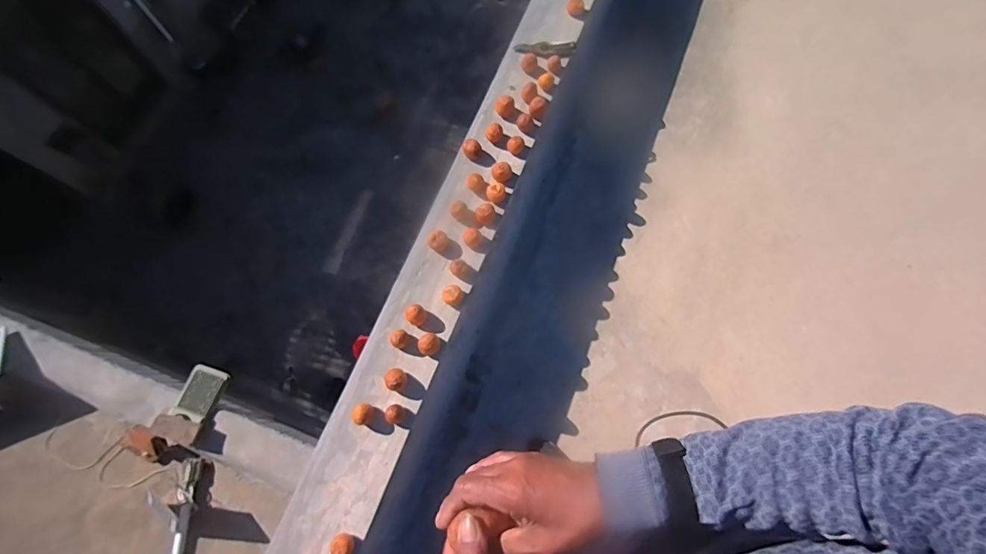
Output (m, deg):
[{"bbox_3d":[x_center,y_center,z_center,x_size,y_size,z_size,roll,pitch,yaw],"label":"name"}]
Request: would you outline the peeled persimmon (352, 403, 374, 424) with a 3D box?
[{"bbox_3d":[-0.314,0.332,1.063,0.045,0.042,0.048,1,74,-3],"label":"peeled persimmon"}]

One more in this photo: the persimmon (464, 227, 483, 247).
[{"bbox_3d":[-0.055,-0.106,1.195,0.049,0.044,0.047,1,74,-3],"label":"persimmon"}]

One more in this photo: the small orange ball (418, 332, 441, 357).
[{"bbox_3d":[-0.162,0.170,1.108,0.053,0.040,0.053,1,74,-3],"label":"small orange ball"}]

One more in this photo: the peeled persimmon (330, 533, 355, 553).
[{"bbox_3d":[-0.337,0.607,0.988,0.054,0.041,0.050,44,77,9],"label":"peeled persimmon"}]

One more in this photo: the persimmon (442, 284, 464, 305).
[{"bbox_3d":[-0.106,0.047,1.148,0.056,0.037,0.049,-25,77,-9],"label":"persimmon"}]

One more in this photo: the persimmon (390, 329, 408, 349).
[{"bbox_3d":[-0.240,0.157,1.114,0.047,0.042,0.047,1,74,-3],"label":"persimmon"}]

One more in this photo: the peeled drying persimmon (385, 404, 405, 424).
[{"bbox_3d":[-0.238,0.334,1.067,0.042,0.046,0.044,1,74,-3],"label":"peeled drying persimmon"}]

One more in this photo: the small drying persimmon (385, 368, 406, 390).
[{"bbox_3d":[-0.240,0.254,1.084,0.052,0.061,0.049,1,74,-3],"label":"small drying persimmon"}]

